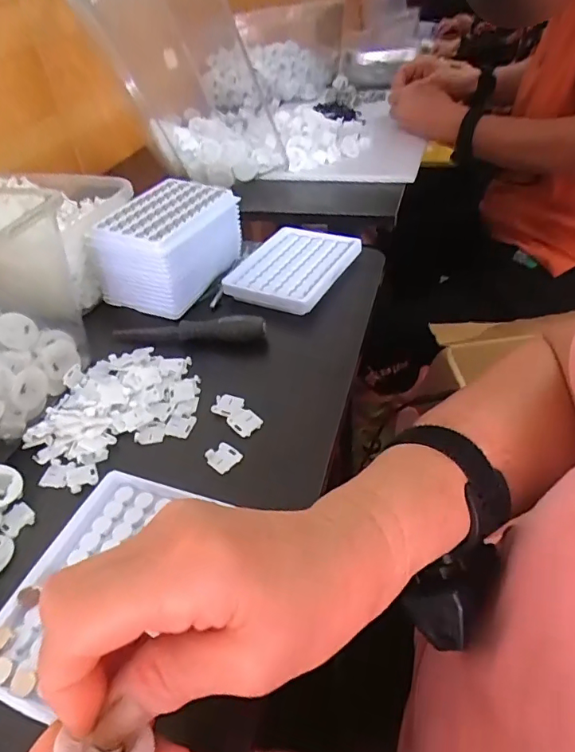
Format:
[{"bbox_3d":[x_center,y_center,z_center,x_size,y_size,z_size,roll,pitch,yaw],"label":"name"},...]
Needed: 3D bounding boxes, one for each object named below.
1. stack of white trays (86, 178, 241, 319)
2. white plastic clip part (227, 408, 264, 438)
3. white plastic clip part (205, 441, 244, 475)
[{"bbox_3d":[-0.117,-0.139,0.494,0.101,0.071,0.125,15,46,22],"label":"stack of white trays"},{"bbox_3d":[-0.032,0.034,0.365,0.019,0.005,0.022,-35,49,-28],"label":"white plastic clip part"},{"bbox_3d":[-0.045,0.056,0.343,0.021,0.005,0.020,29,53,33],"label":"white plastic clip part"}]

